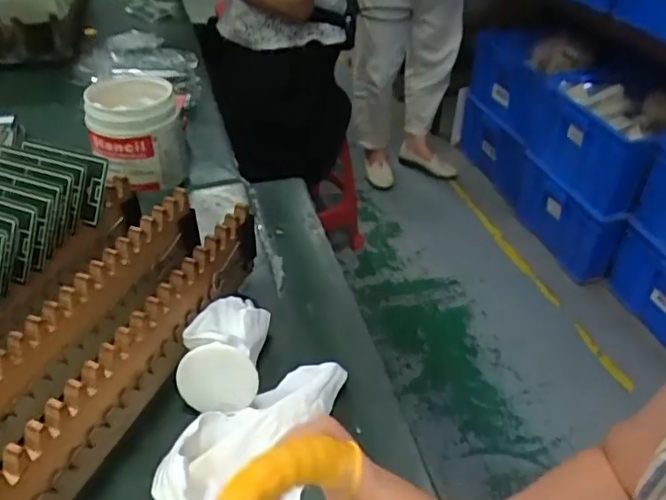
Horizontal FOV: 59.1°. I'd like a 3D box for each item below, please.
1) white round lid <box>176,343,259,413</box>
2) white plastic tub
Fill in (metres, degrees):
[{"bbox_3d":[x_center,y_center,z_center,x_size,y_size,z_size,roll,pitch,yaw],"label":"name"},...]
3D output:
[{"bbox_3d":[-0.076,0.084,0.386,0.052,0.049,0.005,7,20,0],"label":"white round lid"},{"bbox_3d":[-0.209,-0.129,0.636,0.092,0.098,0.089,-6,38,-9],"label":"white plastic tub"}]

